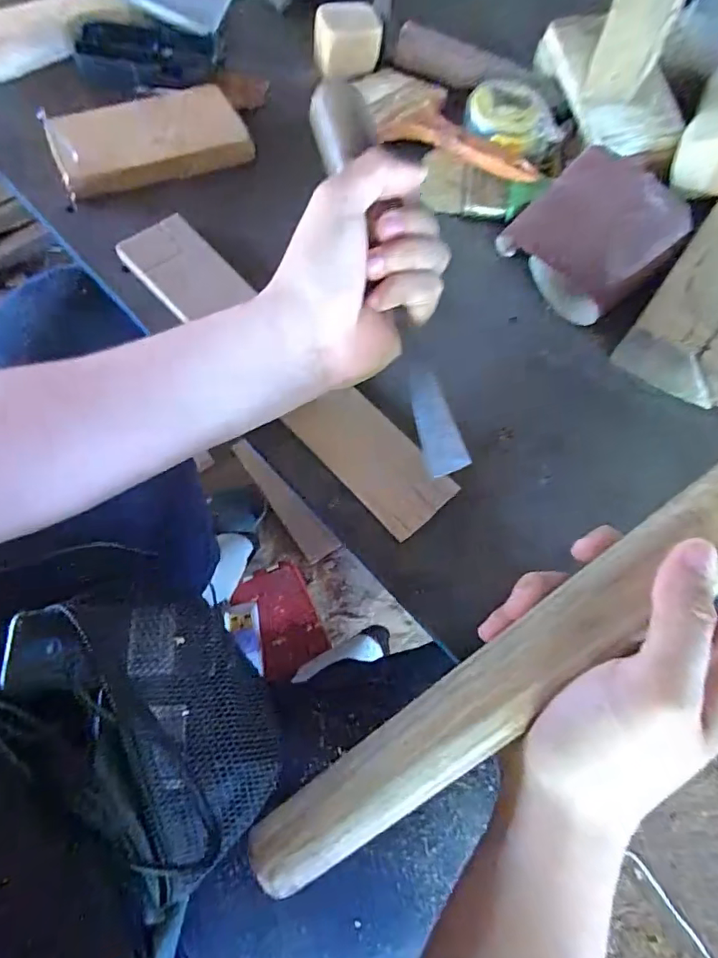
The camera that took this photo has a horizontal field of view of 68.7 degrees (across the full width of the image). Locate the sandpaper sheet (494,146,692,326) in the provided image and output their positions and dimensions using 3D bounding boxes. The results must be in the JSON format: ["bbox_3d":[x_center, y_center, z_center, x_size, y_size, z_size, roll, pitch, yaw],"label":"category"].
[{"bbox_3d":[0.162,-0.171,0.364,0.102,0.042,0.097,-37,73,-18],"label":"sandpaper sheet"}]

